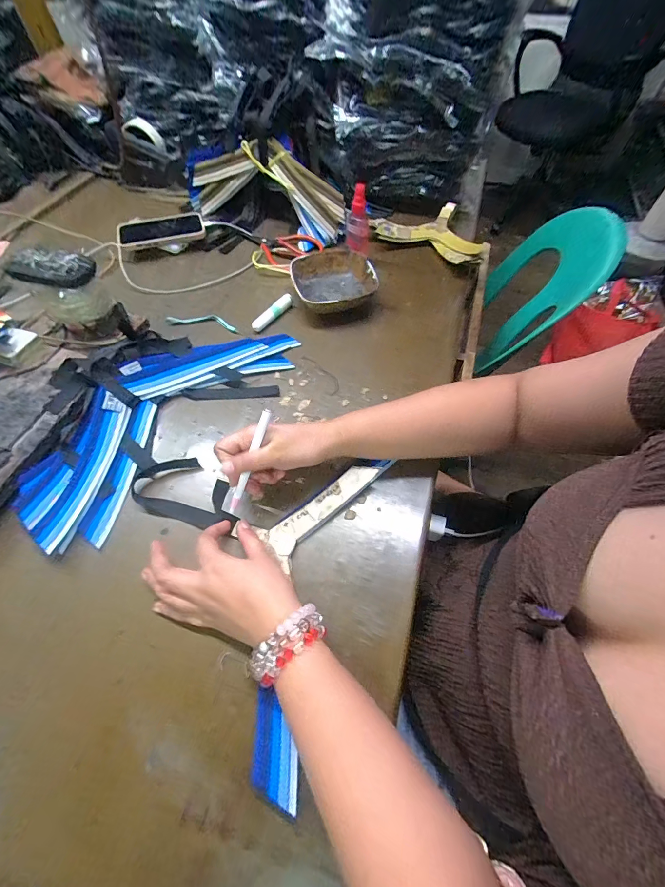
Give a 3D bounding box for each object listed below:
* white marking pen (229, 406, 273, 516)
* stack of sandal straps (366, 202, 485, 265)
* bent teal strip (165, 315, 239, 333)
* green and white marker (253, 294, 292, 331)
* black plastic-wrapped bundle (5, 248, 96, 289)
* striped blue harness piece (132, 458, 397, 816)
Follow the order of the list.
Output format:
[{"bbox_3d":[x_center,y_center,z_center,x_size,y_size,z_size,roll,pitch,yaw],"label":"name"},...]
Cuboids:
[{"bbox_3d":[-0.082,0.019,0.335,0.010,0.116,0.011,29,20,17],"label":"white marking pen"},{"bbox_3d":[0.164,-0.360,0.608,0.164,0.035,0.170,-11,60,-5],"label":"stack of sandal straps"},{"bbox_3d":[-0.204,-0.192,0.533,0.119,0.010,0.024,9,60,6],"label":"bent teal strip"},{"bbox_3d":[-0.093,-0.204,0.530,0.018,0.016,0.083,31,65,18],"label":"green and white marker"},{"bbox_3d":[-0.346,-0.211,0.413,0.096,0.023,0.052,4,59,4],"label":"black plastic-wrapped bundle"},{"bbox_3d":[-0.111,0.112,0.342,0.269,0.027,0.291,16,61,10],"label":"striped blue harness piece"}]

